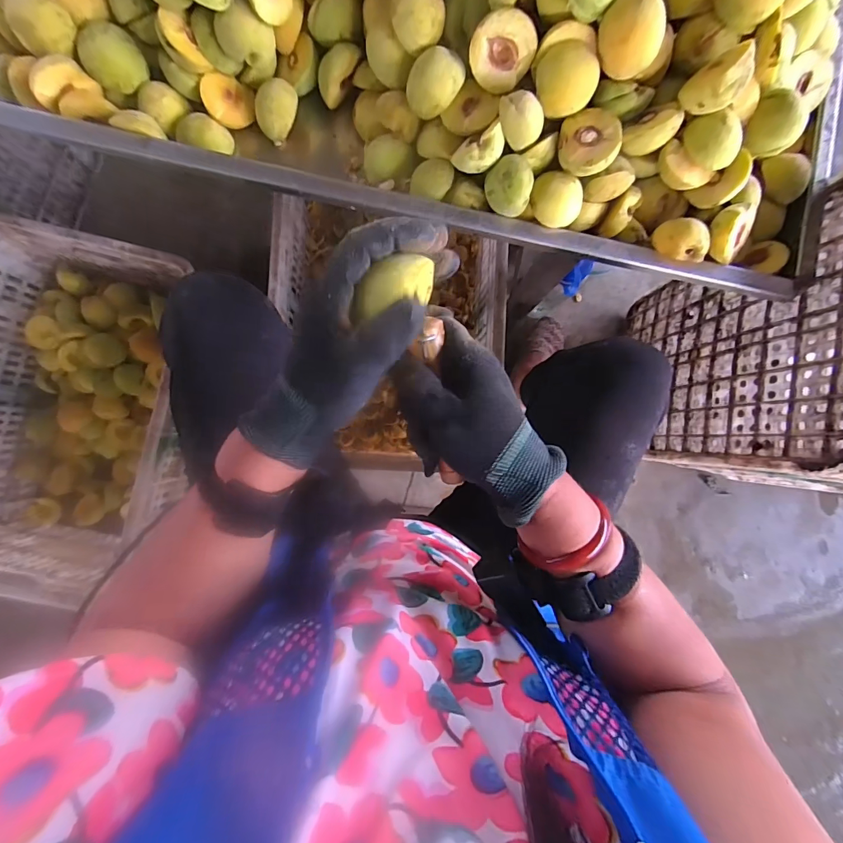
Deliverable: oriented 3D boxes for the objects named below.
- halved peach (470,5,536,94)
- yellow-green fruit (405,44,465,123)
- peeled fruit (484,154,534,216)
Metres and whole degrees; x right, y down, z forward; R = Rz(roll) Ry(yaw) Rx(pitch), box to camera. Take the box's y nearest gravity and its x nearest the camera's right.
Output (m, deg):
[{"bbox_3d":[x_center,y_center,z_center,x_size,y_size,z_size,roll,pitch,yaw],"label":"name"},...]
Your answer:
[{"bbox_3d":[0.079,-0.367,0.400,0.059,0.033,0.059,3,132,3],"label":"halved peach"},{"bbox_3d":[0.013,-0.346,0.422,0.050,0.054,0.051,0,87,-2],"label":"yellow-green fruit"},{"bbox_3d":[0.092,-0.248,0.427,0.047,0.043,0.045,0,87,-2],"label":"peeled fruit"}]

